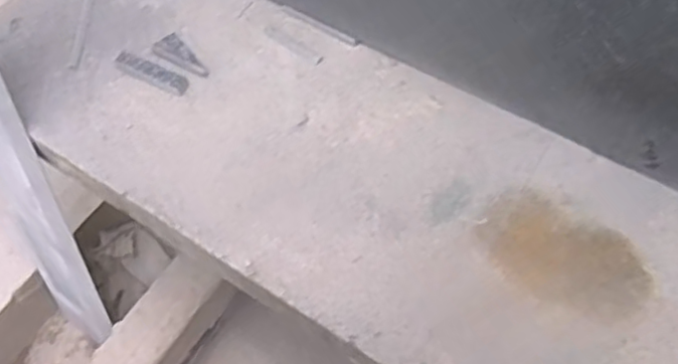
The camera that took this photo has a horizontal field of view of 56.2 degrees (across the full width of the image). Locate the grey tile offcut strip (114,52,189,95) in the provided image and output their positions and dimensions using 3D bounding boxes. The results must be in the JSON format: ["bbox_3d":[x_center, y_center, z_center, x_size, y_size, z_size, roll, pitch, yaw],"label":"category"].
[{"bbox_3d":[-0.304,-0.175,1.023,0.138,0.013,0.033,24,65,16],"label":"grey tile offcut strip"}]

